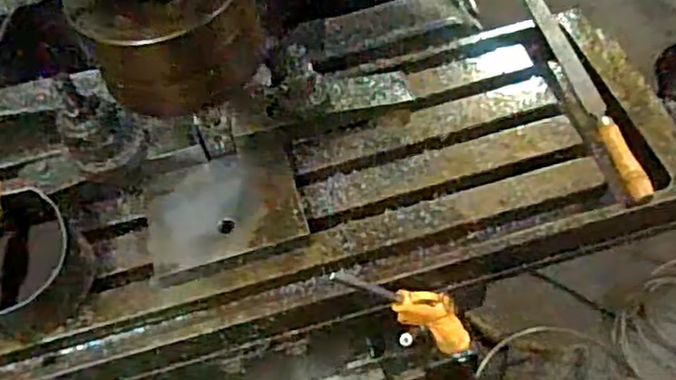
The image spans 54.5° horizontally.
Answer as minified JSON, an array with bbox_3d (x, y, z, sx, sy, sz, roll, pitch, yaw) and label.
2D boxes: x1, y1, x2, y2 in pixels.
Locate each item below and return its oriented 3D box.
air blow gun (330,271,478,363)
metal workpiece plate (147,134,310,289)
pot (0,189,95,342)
[{"bbox_3d":[0.075,0.105,0.552,0.046,0.231,0.021,-11,58,30],"label":"air blow gun"},{"bbox_3d":[-0.097,0.014,0.555,0.129,0.018,0.113,-15,55,-5],"label":"metal workpiece plate"},{"bbox_3d":[-0.258,0.059,0.527,0.107,0.061,0.112,-3,55,4],"label":"pot"}]

